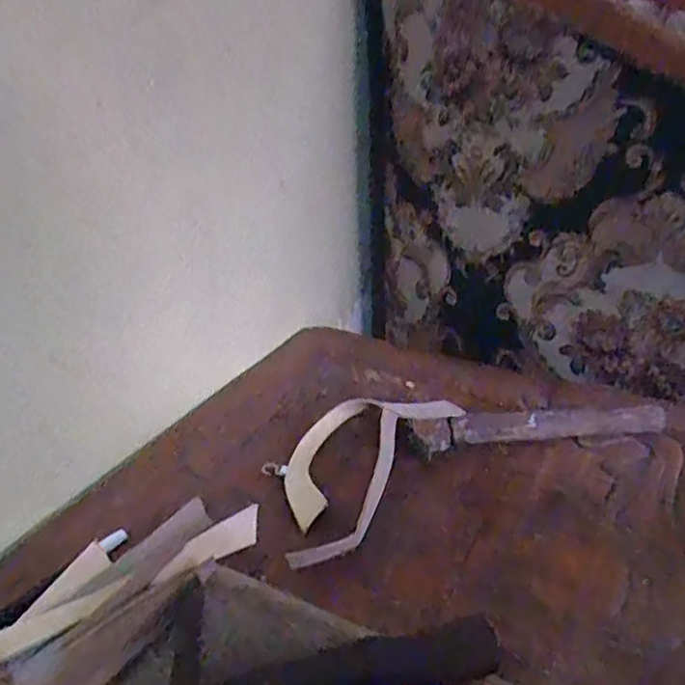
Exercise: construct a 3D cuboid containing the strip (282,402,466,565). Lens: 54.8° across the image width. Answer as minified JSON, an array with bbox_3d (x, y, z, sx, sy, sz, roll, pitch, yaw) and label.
[{"bbox_3d":[0.005,0.089,0.511,0.095,0.025,0.199,18,33,31],"label":"strip"}]

